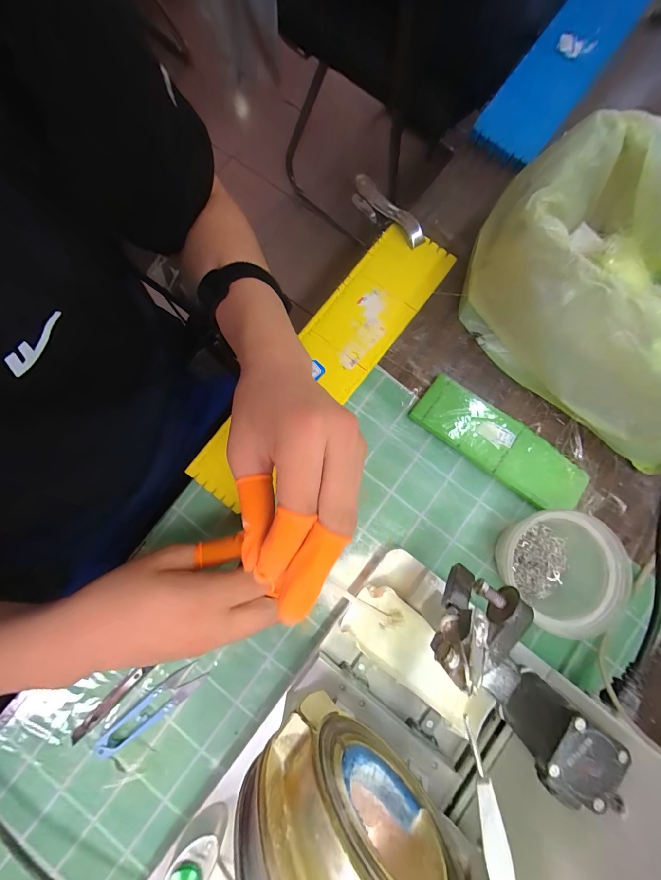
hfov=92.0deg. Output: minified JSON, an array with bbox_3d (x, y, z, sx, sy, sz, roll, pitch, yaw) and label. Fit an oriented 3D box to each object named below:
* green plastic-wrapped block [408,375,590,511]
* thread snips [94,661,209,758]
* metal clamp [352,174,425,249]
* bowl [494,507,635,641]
[{"bbox_3d":[0.169,0.004,0.322,0.177,0.018,0.059,37,84,4],"label":"green plastic-wrapped block"},{"bbox_3d":[-0.163,0.243,0.283,0.106,0.011,0.024,-36,84,-5],"label":"thread snips"},{"bbox_3d":[0.063,-0.259,0.369,0.018,0.040,0.121,-35,67,-6],"label":"metal clamp"},{"bbox_3d":[0.198,0.114,0.287,0.102,0.056,0.094,0,82,0],"label":"bowl"}]

